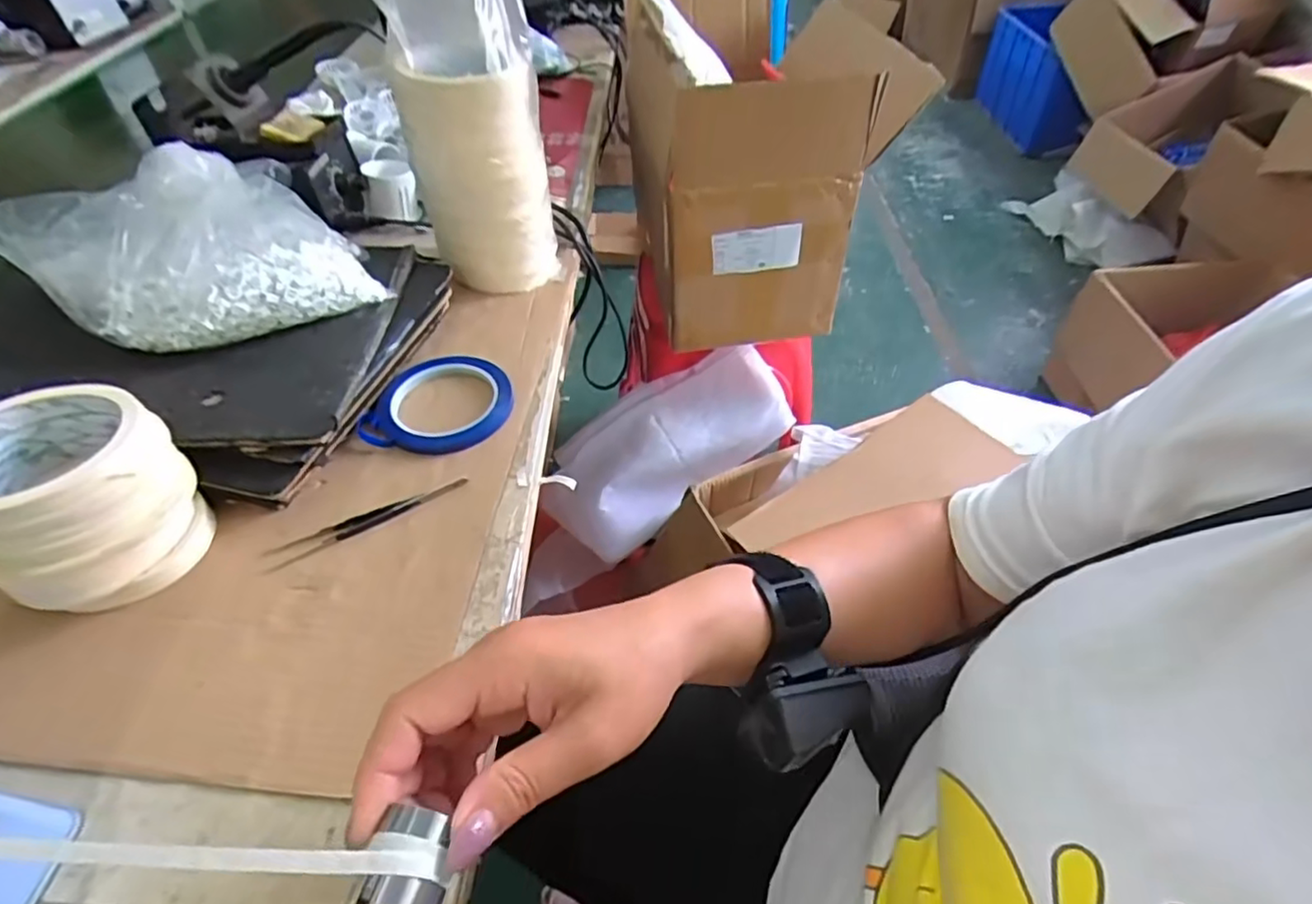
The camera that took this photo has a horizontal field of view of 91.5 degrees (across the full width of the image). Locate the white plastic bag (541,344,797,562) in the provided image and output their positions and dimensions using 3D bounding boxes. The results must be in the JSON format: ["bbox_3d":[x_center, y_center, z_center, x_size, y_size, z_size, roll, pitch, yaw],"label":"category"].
[{"bbox_3d":[0.017,-0.008,1.028,0.401,0.165,0.174,-35,52,6],"label":"white plastic bag"}]

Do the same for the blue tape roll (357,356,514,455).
[{"bbox_3d":[-0.167,-0.040,0.502,0.102,0.010,0.098,0,48,0],"label":"blue tape roll"}]

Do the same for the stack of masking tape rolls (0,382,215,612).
[{"bbox_3d":[-0.332,0.031,0.377,0.105,0.104,0.092,-34,56,-26],"label":"stack of masking tape rolls"}]

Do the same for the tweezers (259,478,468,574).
[{"bbox_3d":[-0.193,0.046,0.429,0.132,0.004,0.016,-21,51,-17],"label":"tweezers"}]

